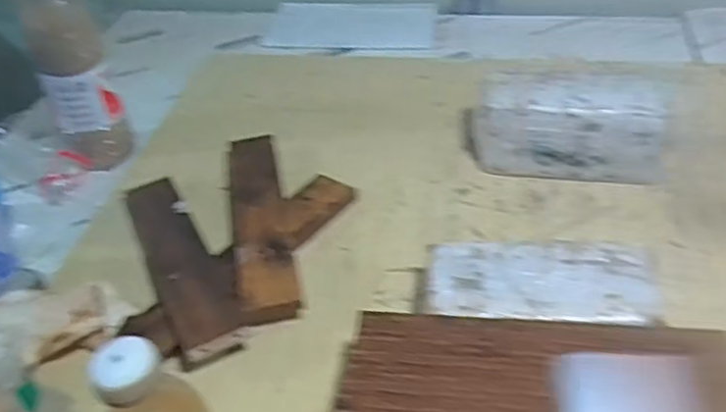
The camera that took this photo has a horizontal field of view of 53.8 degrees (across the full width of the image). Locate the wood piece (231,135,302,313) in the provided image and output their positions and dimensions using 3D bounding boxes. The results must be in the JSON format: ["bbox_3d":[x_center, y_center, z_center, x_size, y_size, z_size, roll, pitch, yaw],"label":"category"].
[{"bbox_3d":[-0.117,0.015,0.812,0.059,0.028,0.303,-11,39,-6],"label":"wood piece"}]

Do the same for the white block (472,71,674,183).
[{"bbox_3d":[0.244,-0.092,0.858,0.219,0.104,0.081,3,40,11],"label":"white block"}]

